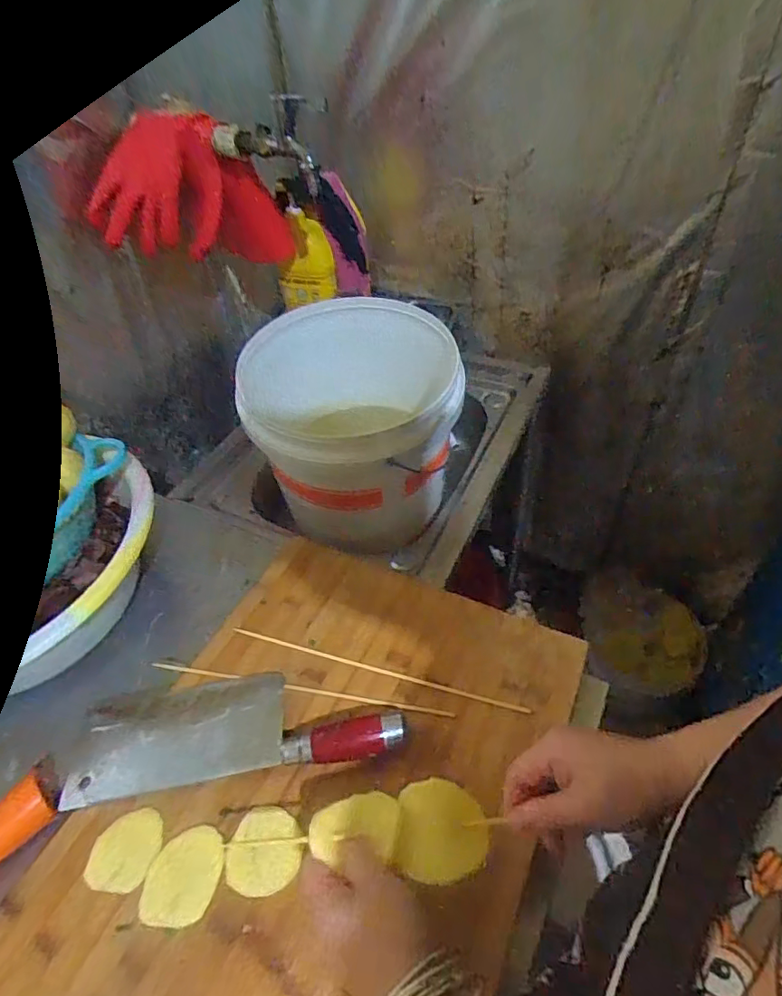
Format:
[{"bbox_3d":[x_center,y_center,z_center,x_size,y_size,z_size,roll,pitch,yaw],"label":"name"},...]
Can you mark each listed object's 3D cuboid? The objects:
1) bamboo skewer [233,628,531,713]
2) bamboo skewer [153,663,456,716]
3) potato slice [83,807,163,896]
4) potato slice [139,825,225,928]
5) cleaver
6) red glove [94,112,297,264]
[{"bbox_3d":[-0.021,0.165,0.528,0.303,0.004,0.008,11,46,16],"label":"bamboo skewer"},{"bbox_3d":[-0.093,0.181,0.520,0.304,0.004,0.008,6,45,12],"label":"bamboo skewer"},{"bbox_3d":[-0.214,0.281,0.434,0.053,0.004,0.056,3,44,9],"label":"potato slice"},{"bbox_3d":[-0.160,0.291,0.419,0.056,0.004,0.064,3,44,9],"label":"potato slice"},{"bbox_3d":[-0.143,0.199,0.488,0.295,0.031,0.096,-7,44,-1],"label":"cleaver"},{"bbox_3d":[-0.305,-0.451,0.811,0.195,0.201,0.156,11,46,17],"label":"red glove"}]

